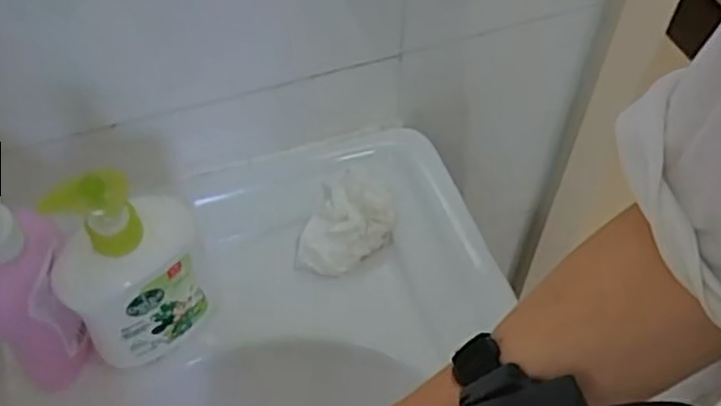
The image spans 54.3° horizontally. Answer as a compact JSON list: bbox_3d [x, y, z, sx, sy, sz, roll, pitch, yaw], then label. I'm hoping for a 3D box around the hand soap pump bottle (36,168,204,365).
[{"bbox_3d":[-0.146,0.042,0.456,0.093,0.179,0.047,-36,62,-24],"label":"hand soap pump bottle"}]

